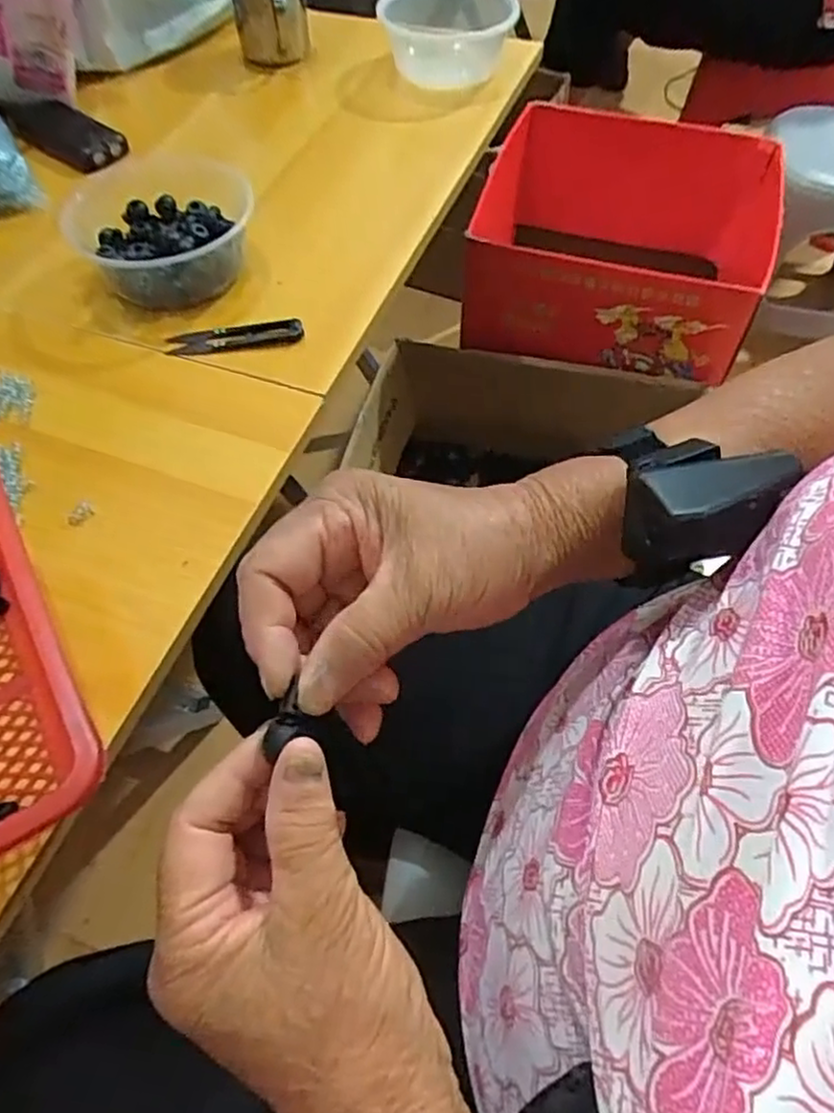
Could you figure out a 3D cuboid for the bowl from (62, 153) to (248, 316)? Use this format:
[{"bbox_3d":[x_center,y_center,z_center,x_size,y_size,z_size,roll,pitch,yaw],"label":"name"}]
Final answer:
[{"bbox_3d":[-0.196,-0.257,0.552,0.138,0.059,0.151,-19,58,-11],"label":"bowl"}]

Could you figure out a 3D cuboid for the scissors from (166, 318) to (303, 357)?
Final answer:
[{"bbox_3d":[-0.137,-0.165,0.524,0.101,0.012,0.025,-4,57,-2],"label":"scissors"}]

